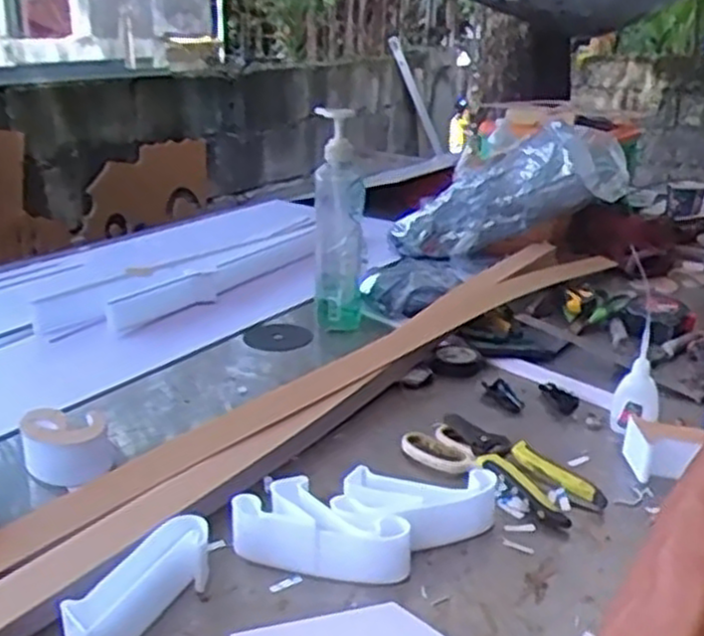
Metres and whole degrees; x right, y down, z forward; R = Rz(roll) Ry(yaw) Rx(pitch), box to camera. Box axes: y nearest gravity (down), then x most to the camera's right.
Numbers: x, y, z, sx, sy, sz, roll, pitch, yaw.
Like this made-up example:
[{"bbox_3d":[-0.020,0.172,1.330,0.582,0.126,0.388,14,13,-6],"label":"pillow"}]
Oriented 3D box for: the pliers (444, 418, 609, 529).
[{"bbox_3d":[0.145,0.135,0.711,0.061,0.031,0.157,-17,26,-35],"label":"pliers"}]

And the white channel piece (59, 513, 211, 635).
[{"bbox_3d":[-0.144,0.187,0.536,0.042,0.044,0.125,12,25,29],"label":"white channel piece"}]

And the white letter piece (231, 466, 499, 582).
[{"bbox_3d":[0.014,0.160,0.612,0.209,0.044,0.092,-2,21,-3],"label":"white letter piece"}]

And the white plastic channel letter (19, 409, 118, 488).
[{"bbox_3d":[-0.257,0.121,0.715,0.075,0.060,0.075,-10,23,-22],"label":"white plastic channel letter"}]

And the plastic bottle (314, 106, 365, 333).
[{"bbox_3d":[-0.017,-0.123,1.010,0.062,0.278,0.071,0,22,-4],"label":"plastic bottle"}]

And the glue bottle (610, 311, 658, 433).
[{"bbox_3d":[0.285,0.062,0.782,0.043,0.118,0.031,9,23,24],"label":"glue bottle"}]

